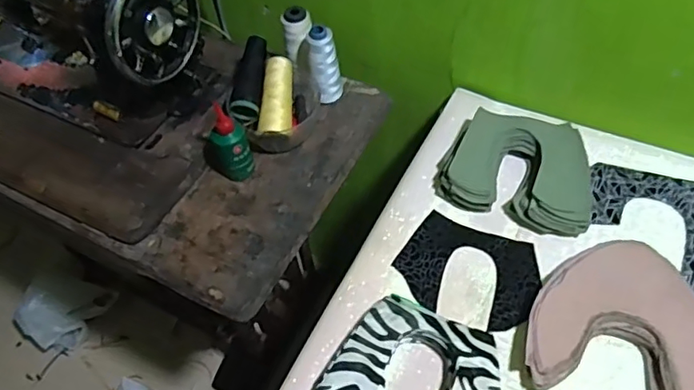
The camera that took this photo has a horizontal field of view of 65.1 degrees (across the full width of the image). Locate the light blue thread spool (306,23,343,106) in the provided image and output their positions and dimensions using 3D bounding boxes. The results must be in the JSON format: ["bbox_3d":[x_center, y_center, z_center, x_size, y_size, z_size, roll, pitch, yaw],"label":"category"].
[{"bbox_3d":[-0.029,-0.175,0.749,0.037,0.117,0.036,-2,54,3],"label":"light blue thread spool"}]

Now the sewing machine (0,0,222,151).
[{"bbox_3d":[-0.392,-0.221,0.731,0.382,0.205,0.160,19,58,18],"label":"sewing machine"}]

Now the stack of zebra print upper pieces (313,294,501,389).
[{"bbox_3d":[0.069,0.177,0.526,0.161,0.036,0.131,20,57,16],"label":"stack of zebra print upper pieces"}]

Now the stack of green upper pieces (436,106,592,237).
[{"bbox_3d":[0.201,-0.032,0.651,0.172,0.046,0.139,10,56,12],"label":"stack of green upper pieces"}]

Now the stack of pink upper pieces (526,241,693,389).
[{"bbox_3d":[0.277,0.132,0.544,0.170,0.028,0.177,17,57,16],"label":"stack of pink upper pieces"}]

